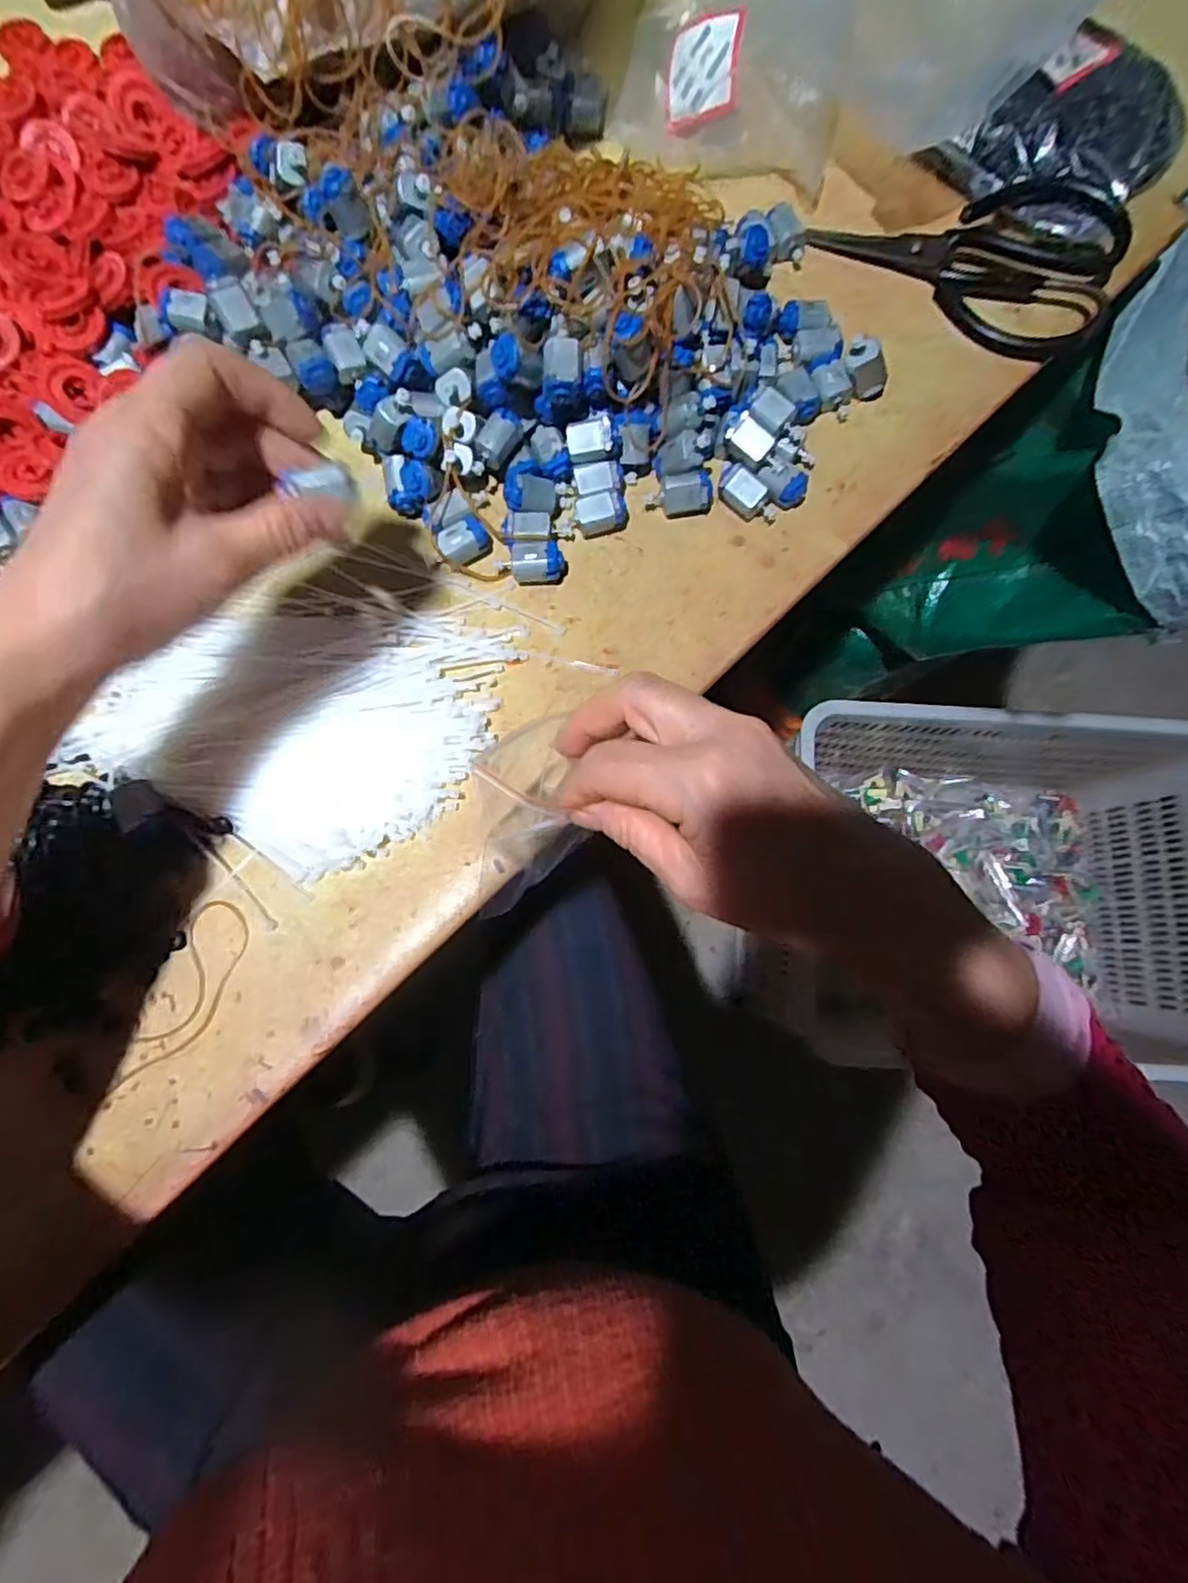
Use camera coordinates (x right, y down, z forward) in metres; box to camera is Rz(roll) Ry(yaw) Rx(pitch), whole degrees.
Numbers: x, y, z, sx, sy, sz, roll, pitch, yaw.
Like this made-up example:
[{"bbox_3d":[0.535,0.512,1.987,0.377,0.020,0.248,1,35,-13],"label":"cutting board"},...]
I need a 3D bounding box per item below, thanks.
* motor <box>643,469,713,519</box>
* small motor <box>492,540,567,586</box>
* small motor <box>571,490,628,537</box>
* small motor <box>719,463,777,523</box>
[{"bbox_3d":[0.048,-0.164,0.359,0.035,0.019,0.018,-9,82,-4],"label":"motor"},{"bbox_3d":[-0.035,-0.124,0.352,0.037,0.017,0.021,-7,82,-4],"label":"small motor"},{"bbox_3d":[0.003,-0.153,0.357,0.029,0.017,0.016,-16,82,-5],"label":"small motor"},{"bbox_3d":[0.087,-0.166,0.362,0.037,0.018,0.019,34,81,3],"label":"small motor"}]

